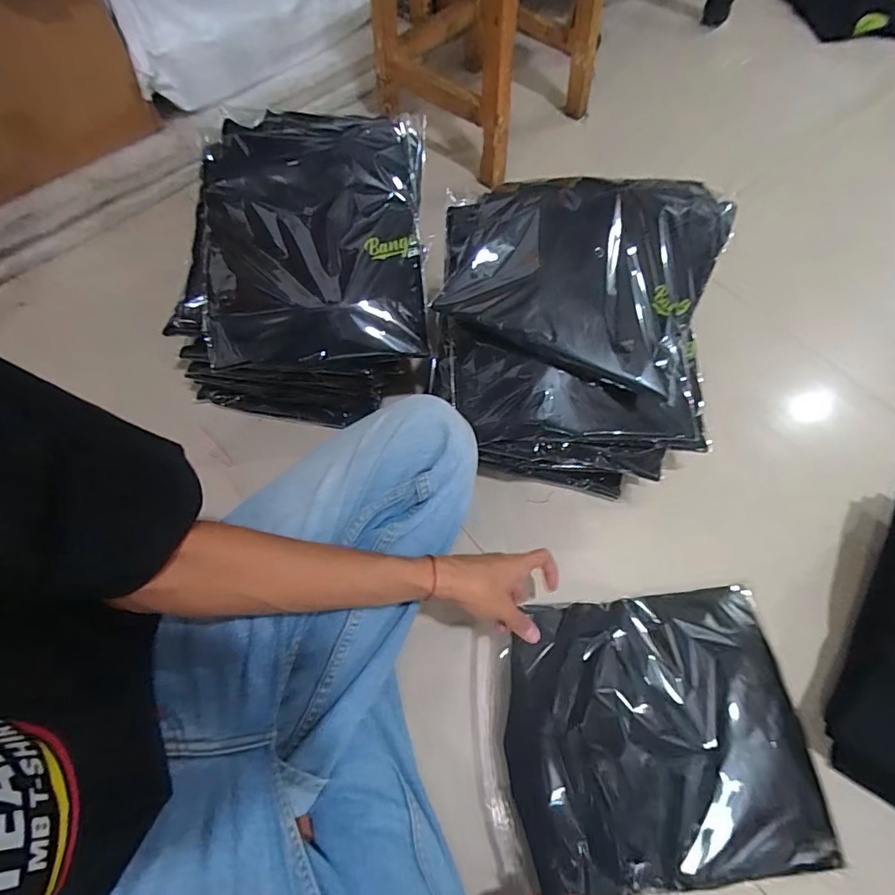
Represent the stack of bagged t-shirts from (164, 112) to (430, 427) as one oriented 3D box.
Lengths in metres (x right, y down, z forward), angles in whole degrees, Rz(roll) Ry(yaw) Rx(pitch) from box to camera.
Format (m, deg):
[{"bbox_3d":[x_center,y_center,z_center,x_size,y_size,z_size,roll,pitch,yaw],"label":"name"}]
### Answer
[{"bbox_3d":[-0.199,-0.247,0.700,0.332,0.226,0.343,-2,64,2],"label":"stack of bagged t-shirts"}]

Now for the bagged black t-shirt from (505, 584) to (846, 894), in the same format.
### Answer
[{"bbox_3d":[0.221,0.297,0.520,0.315,0.057,0.268,-7,64,-3],"label":"bagged black t-shirt"}]

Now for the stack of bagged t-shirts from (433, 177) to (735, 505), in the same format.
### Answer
[{"bbox_3d":[0.154,-0.130,0.633,0.335,0.231,0.320,3,64,4],"label":"stack of bagged t-shirts"}]

